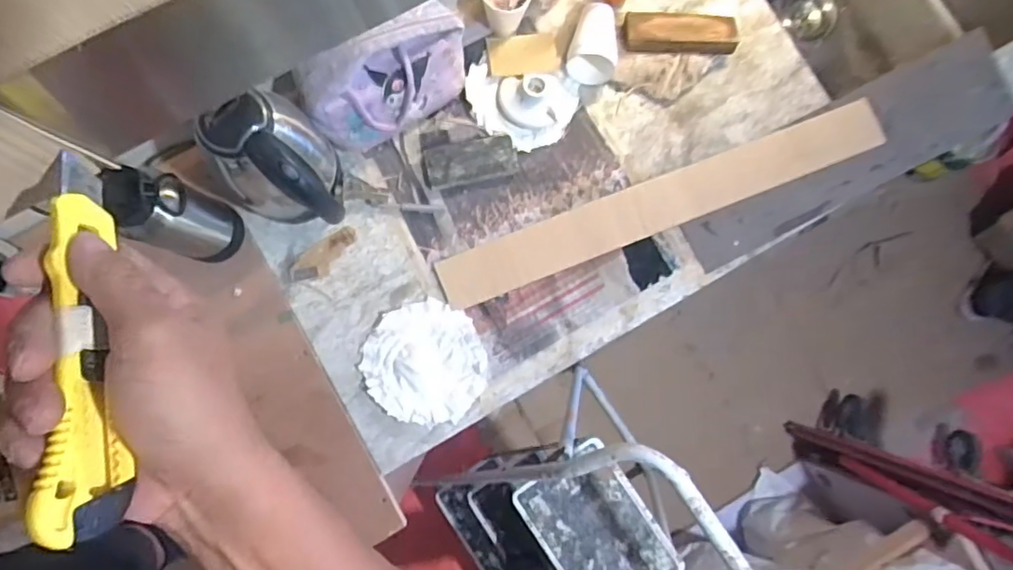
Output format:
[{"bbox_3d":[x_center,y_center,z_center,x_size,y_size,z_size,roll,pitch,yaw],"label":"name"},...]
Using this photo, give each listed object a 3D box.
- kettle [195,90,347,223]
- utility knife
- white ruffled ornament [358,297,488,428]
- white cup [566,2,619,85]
[{"bbox_3d":[-0.291,-0.157,0.775,0.154,0.234,0.149,0,83,-3],"label":"kettle"},{"bbox_3d":[-0.175,0.019,0.232,0.014,0.029,0.163,-13,71,-4],"label":"utility knife"},{"bbox_3d":[-0.121,0.116,0.852,0.179,0.019,0.176,0,83,-3],"label":"white ruffled ornament"},{"bbox_3d":[0.143,-0.379,0.881,0.076,0.073,0.113,16,83,-1],"label":"white cup"}]

